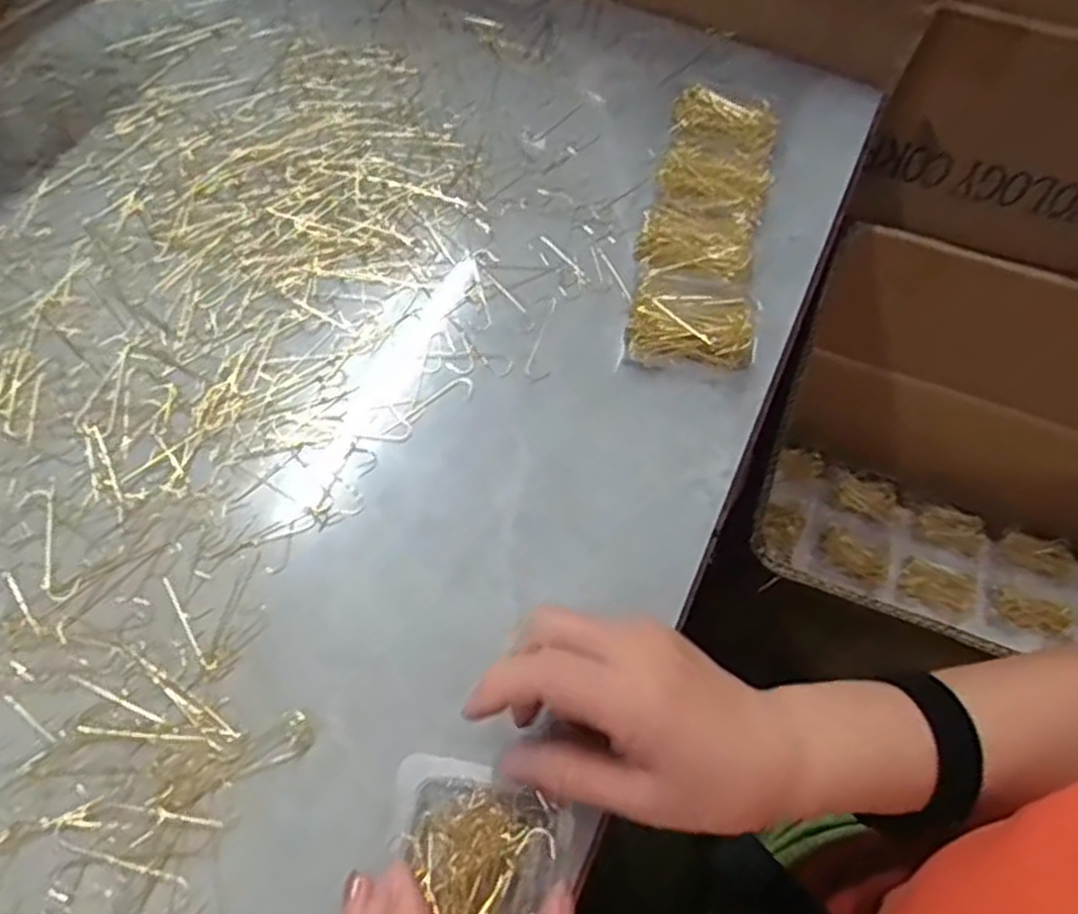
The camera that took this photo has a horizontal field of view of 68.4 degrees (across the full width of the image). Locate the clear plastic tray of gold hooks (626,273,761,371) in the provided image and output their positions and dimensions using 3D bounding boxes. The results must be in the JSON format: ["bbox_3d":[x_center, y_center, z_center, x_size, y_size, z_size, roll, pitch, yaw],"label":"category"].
[{"bbox_3d":[0.090,-0.078,0.463,0.071,0.021,0.058,12,59,3],"label":"clear plastic tray of gold hooks"}]

